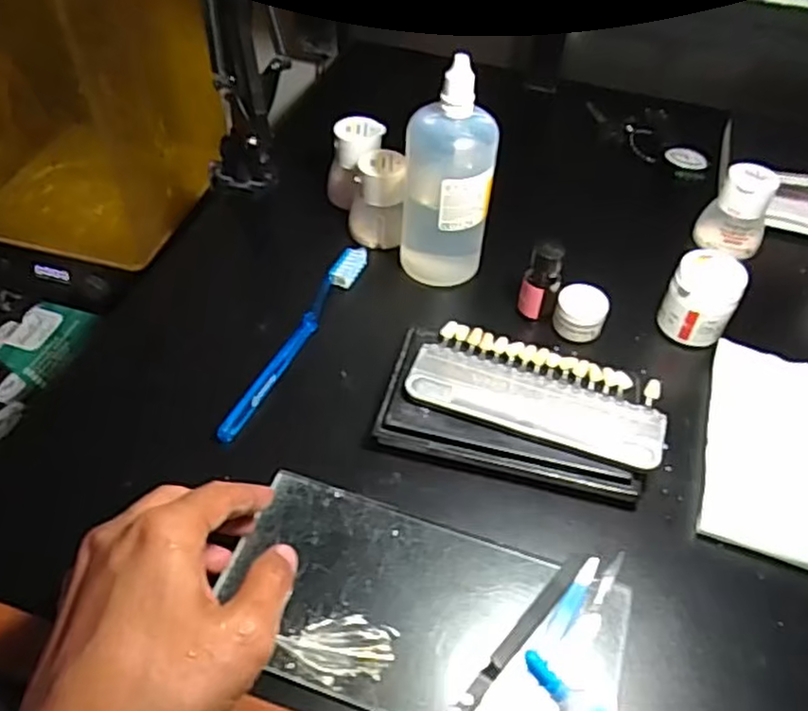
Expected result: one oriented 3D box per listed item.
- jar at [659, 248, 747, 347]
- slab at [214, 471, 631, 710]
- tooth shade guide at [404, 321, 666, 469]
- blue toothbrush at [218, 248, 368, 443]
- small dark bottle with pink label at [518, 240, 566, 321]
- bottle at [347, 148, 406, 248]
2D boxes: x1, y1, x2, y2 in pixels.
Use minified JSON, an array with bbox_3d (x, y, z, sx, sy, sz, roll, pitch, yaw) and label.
[{"bbox_3d":[0.204,-0.039,0.490,0.043,0.058,0.041,2,49,-3],"label":"jar"},{"bbox_3d":[0.009,0.129,0.354,0.195,0.009,0.100,16,49,12],"label":"slab"},{"bbox_3d":[0.080,0.021,0.426,0.147,0.007,0.063,17,50,10],"label":"tooth shade guide"},{"bbox_3d":[-0.070,-0.014,0.481,0.016,0.014,0.190,19,51,12],"label":"blue toothbrush"},{"bbox_3d":[0.095,-0.051,0.490,0.026,0.057,0.023,16,50,9],"label":"small dark bottle with pink label"},{"bbox_3d":[-0.020,-0.118,0.539,0.040,0.062,0.040,-1,50,-5],"label":"bottle"}]

